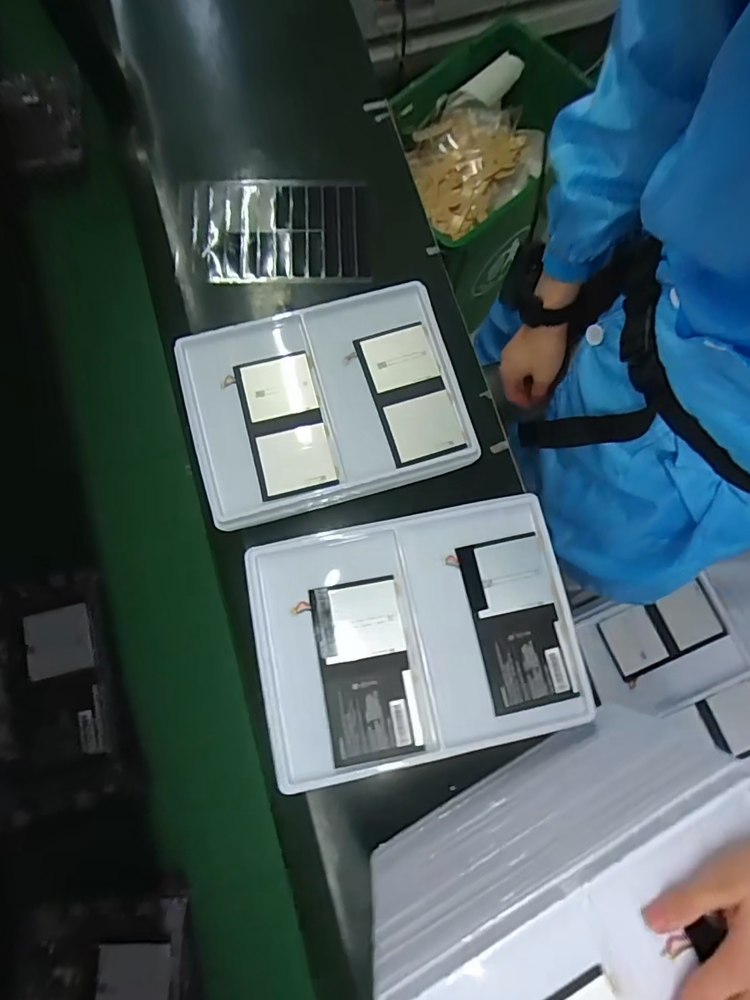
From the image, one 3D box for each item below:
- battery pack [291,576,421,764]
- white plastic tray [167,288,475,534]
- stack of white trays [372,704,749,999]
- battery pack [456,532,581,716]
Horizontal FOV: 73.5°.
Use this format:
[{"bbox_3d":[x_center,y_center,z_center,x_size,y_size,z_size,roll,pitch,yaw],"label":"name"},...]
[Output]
[{"bbox_3d":[-0.013,0.172,0.515,0.094,0.004,0.172,-10,77,-6],"label":"battery pack"},{"bbox_3d":[-0.059,-0.122,0.611,0.323,0.043,0.240,-16,79,-2],"label":"white plastic tray"},{"bbox_3d":[0.197,0.391,0.437,0.322,0.197,0.254,-30,80,-5],"label":"stack of white trays"},{"bbox_3d":[0.150,0.127,0.533,0.089,0.007,0.172,-12,79,-1],"label":"battery pack"}]

